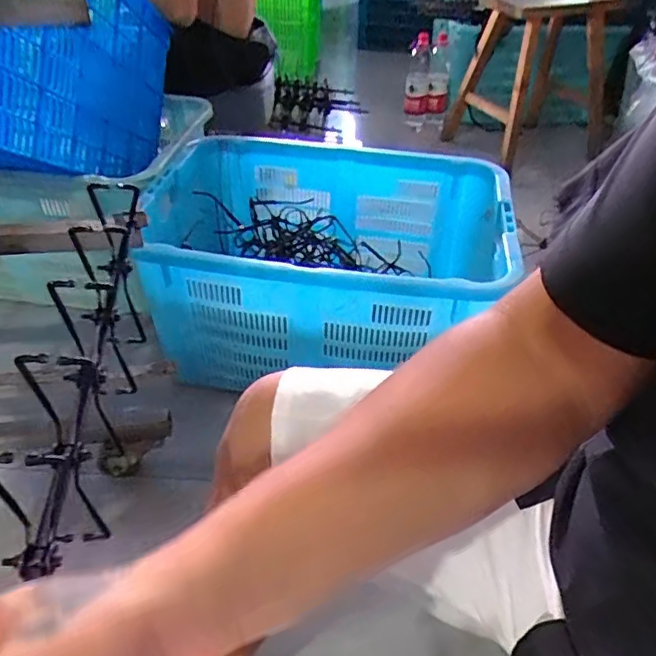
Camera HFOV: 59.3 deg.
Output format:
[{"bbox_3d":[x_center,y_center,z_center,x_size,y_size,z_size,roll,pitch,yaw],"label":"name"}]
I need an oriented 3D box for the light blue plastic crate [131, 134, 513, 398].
[{"bbox_3d":[-0.004,-0.134,1.126,0.651,0.266,0.475,3,42,2],"label":"light blue plastic crate"}]

